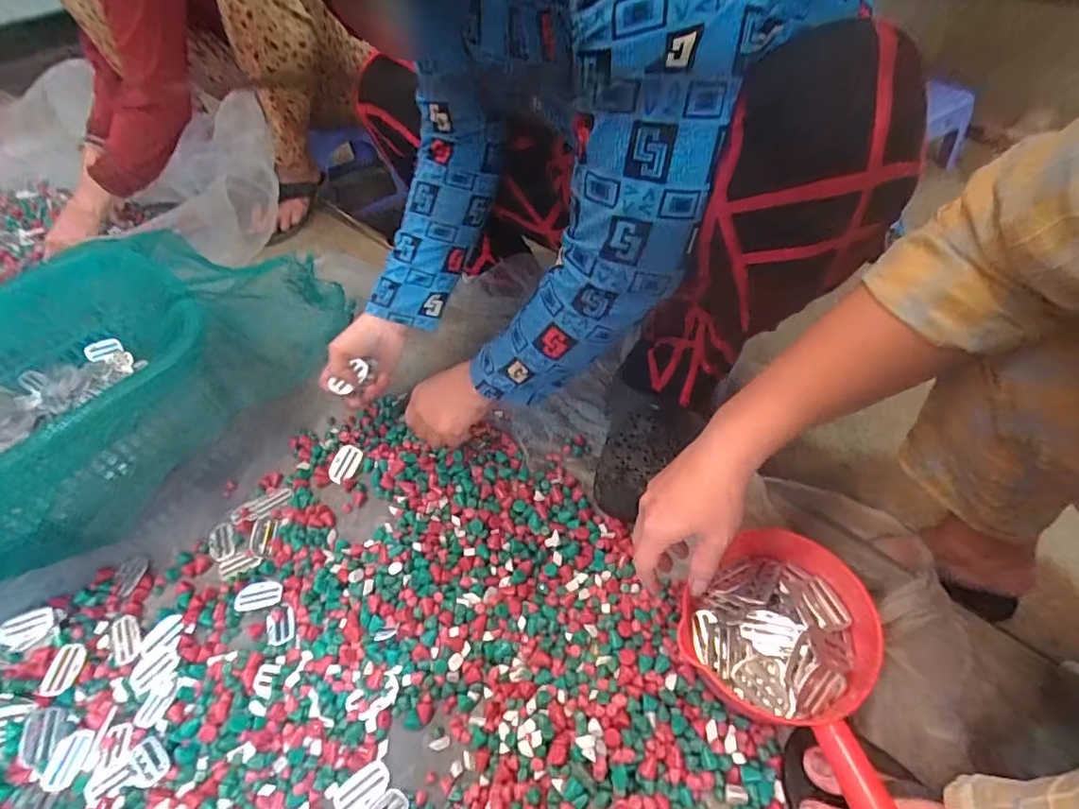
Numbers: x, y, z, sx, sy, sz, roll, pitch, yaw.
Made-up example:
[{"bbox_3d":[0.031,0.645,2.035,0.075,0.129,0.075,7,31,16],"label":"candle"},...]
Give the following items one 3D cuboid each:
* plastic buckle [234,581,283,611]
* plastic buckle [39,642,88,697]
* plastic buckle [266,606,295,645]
[{"bbox_3d":[-0.288,0.196,0.569,0.045,0.007,0.028,-11,50,-4],"label":"plastic buckle"},{"bbox_3d":[-0.451,0.252,0.527,0.027,0.011,0.045,-5,50,2],"label":"plastic buckle"},{"bbox_3d":[-0.257,0.220,0.550,0.028,0.004,0.036,-22,52,-12],"label":"plastic buckle"}]

